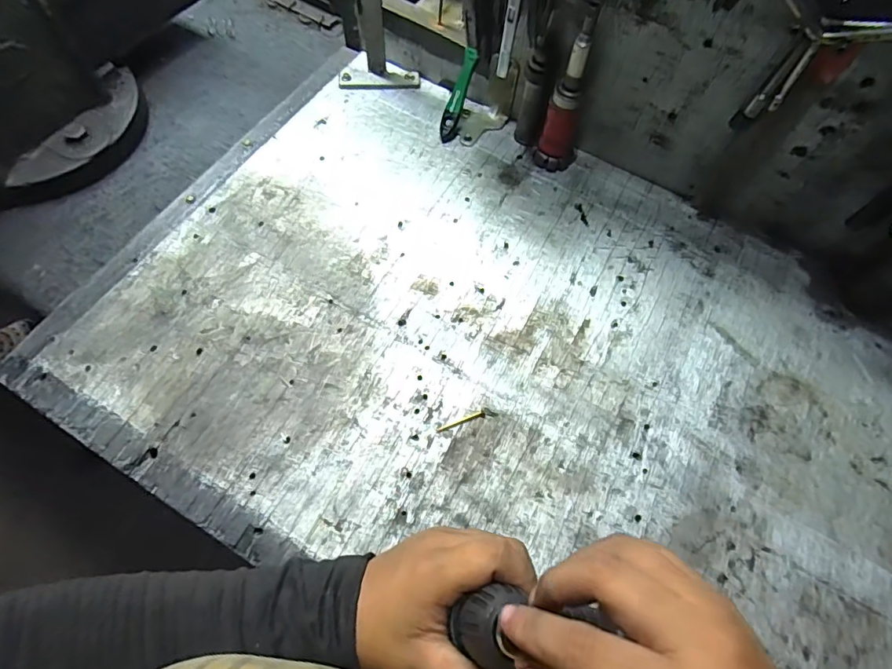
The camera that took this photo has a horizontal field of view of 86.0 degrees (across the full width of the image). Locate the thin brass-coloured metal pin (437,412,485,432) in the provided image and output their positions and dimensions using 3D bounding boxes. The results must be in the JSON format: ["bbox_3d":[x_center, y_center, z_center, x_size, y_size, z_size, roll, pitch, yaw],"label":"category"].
[{"bbox_3d":[0.015,0.083,0.459,0.048,0.004,0.006,-16,68,-10],"label":"thin brass-coloured metal pin"}]

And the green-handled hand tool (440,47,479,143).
[{"bbox_3d":[0.014,-0.293,0.588,0.021,0.105,0.014,25,26,8],"label":"green-handled hand tool"}]

